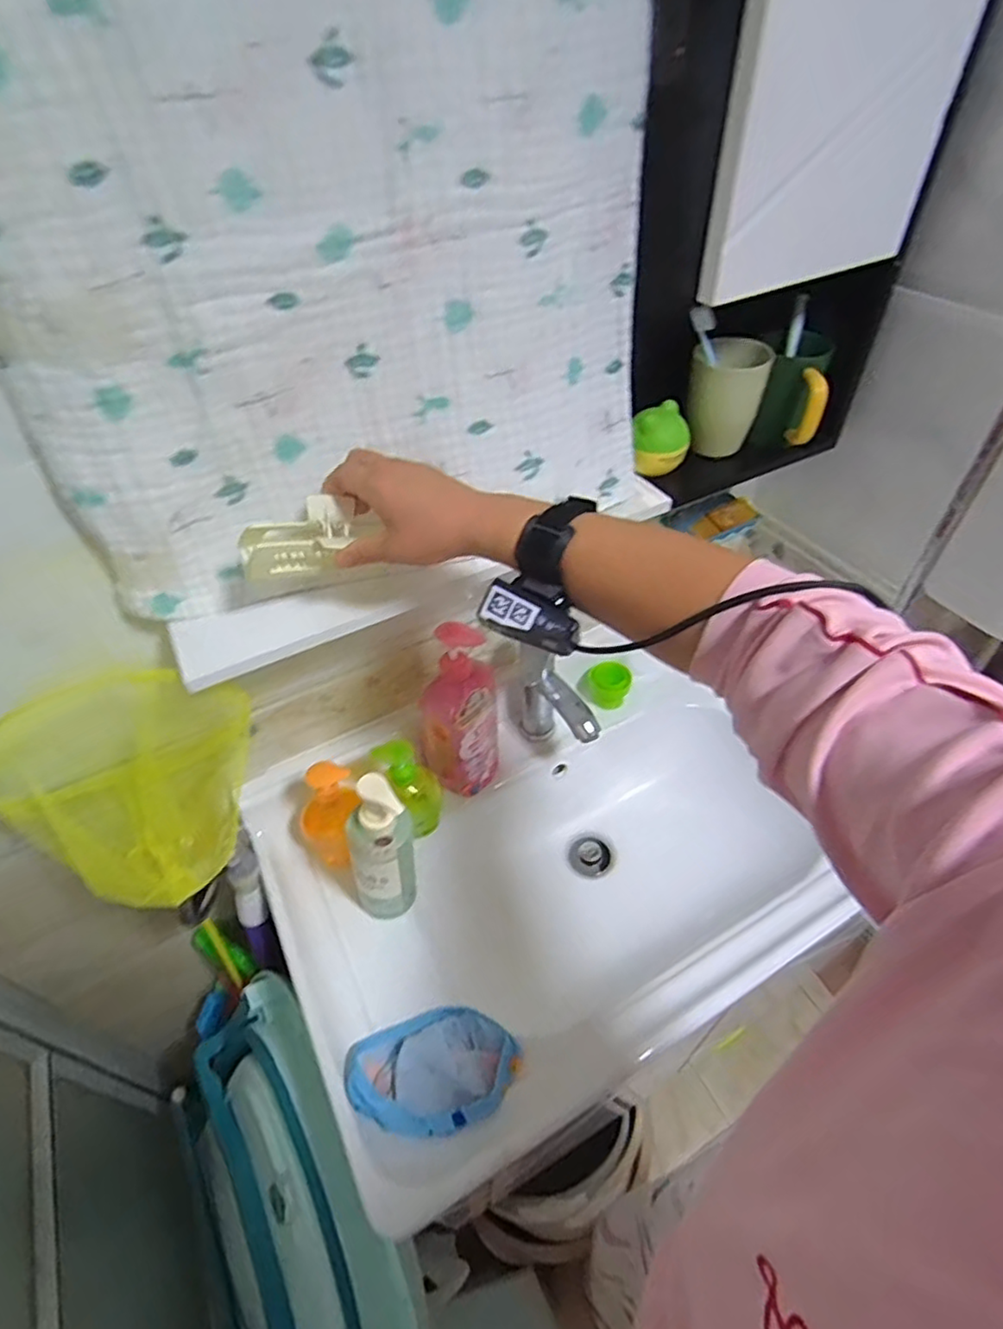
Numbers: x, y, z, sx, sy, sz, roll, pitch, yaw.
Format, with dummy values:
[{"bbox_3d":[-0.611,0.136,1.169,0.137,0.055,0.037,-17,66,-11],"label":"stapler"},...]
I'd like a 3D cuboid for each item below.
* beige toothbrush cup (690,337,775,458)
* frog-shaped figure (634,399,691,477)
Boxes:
[{"bbox_3d":[0.243,-0.288,0.691,0.081,0.110,0.072,12,49,14],"label":"beige toothbrush cup"},{"bbox_3d":[0.170,-0.240,0.681,0.065,0.060,0.056,5,48,7],"label":"frog-shaped figure"}]

